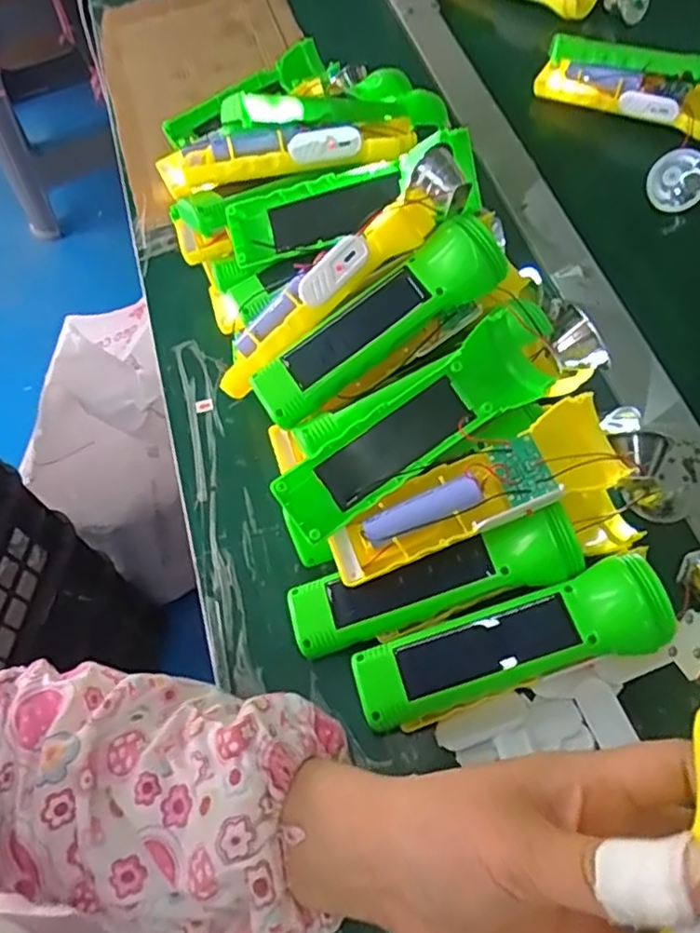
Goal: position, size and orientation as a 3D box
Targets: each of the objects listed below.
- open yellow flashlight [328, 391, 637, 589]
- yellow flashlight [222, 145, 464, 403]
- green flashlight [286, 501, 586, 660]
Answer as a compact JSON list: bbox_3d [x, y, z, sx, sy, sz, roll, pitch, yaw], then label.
[{"bbox_3d":[0.065,0.017,0.353,0.159,0.025,0.045,-26,63,6],"label":"open yellow flashlight"},{"bbox_3d":[-0.012,-0.112,0.392,0.187,0.035,0.044,-37,62,19],"label":"yellow flashlight"},{"bbox_3d":[0.044,0.063,0.363,0.163,0.024,0.039,-20,62,9],"label":"green flashlight"}]

